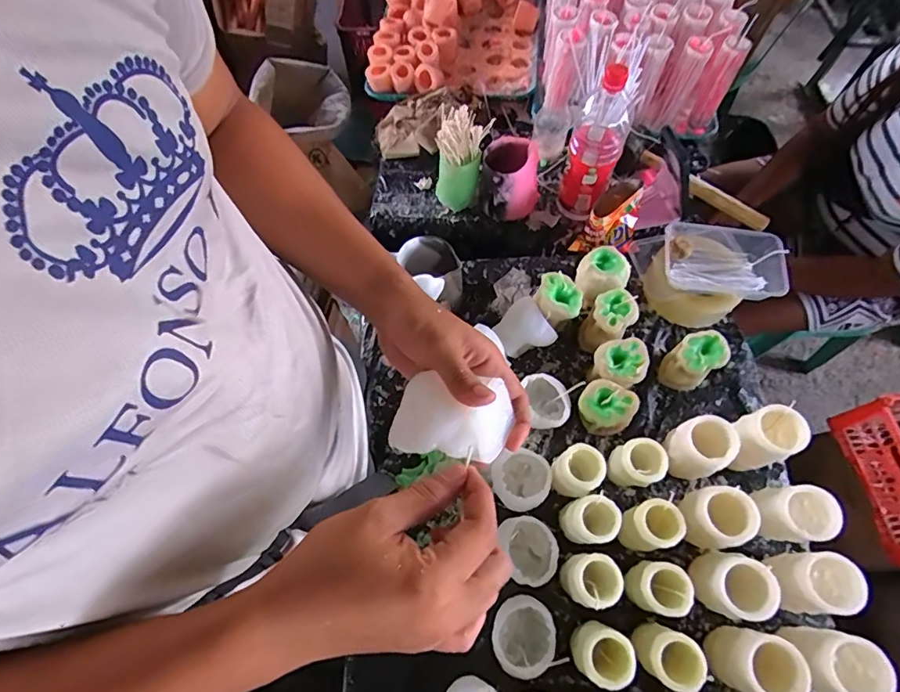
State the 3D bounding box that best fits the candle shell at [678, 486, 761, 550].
[{"bbox_3d":[0.305,0.202,0.576,0.061,0.104,0.068,2,65,3],"label":"candle shell"}]

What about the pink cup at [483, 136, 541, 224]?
[{"bbox_3d":[0.102,-0.273,0.801,0.090,0.119,0.085,-1,65,2],"label":"pink cup"}]

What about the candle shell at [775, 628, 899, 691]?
[{"bbox_3d":[0.390,0.326,0.498,0.061,0.088,0.057,-1,65,2],"label":"candle shell"}]

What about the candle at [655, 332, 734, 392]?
[{"bbox_3d":[0.340,0.021,0.684,0.071,0.073,0.061,-37,69,-14],"label":"candle"}]

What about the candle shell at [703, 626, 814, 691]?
[{"bbox_3d":[0.310,0.325,0.498,0.061,0.082,0.057,-1,65,2],"label":"candle shell"}]

